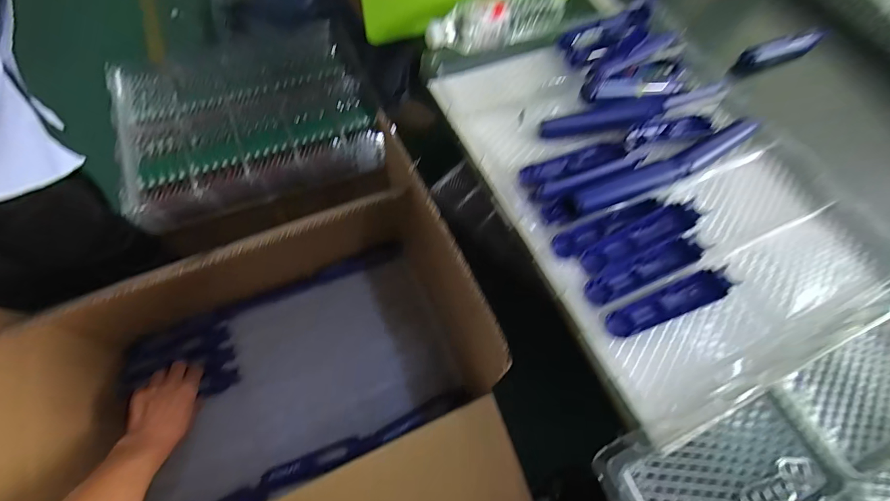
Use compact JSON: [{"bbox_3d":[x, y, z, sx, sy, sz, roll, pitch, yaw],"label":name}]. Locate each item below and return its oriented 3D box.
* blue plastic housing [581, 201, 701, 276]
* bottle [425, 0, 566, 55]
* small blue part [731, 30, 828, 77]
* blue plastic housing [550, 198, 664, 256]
[{"bbox_3d":[0.239,-0.016,0.475,0.162,0.014,0.038,-25,69,-14],"label":"blue plastic housing"},{"bbox_3d":[0.084,-0.371,0.626,0.237,0.056,0.084,-15,67,-10],"label":"bottle"},{"bbox_3d":[0.597,-0.354,0.696,0.191,0.041,0.032,-21,68,-13],"label":"small blue part"},{"bbox_3d":[0.201,-0.028,0.479,0.145,0.015,0.029,-19,68,-12],"label":"blue plastic housing"}]

